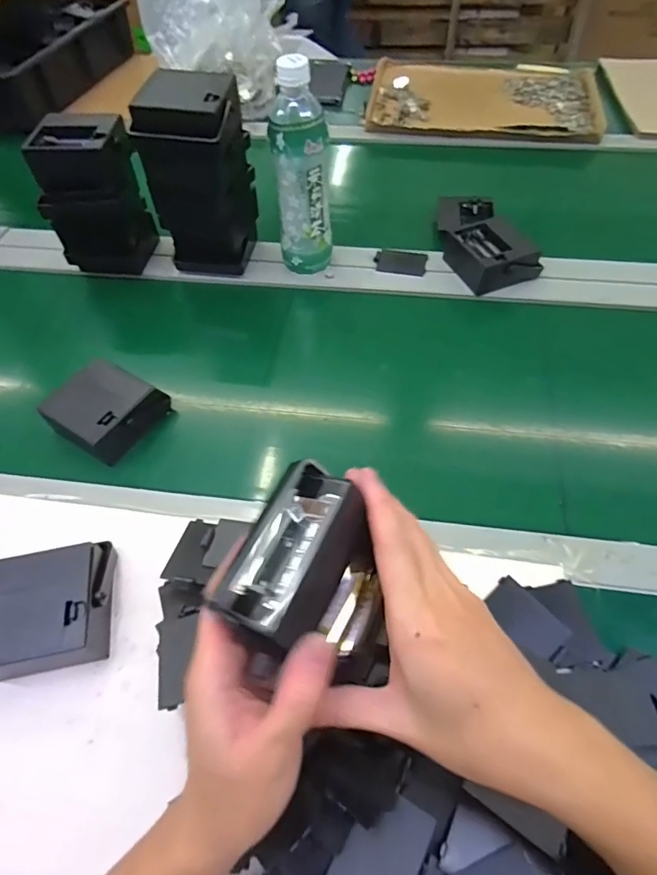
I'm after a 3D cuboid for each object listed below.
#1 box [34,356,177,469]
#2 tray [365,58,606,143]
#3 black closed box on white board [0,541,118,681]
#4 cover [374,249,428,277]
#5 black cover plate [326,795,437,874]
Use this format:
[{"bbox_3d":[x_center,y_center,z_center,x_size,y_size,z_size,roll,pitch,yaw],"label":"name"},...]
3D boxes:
[{"bbox_3d":[-0.227,-0.030,0.490,0.090,0.044,0.093,29,62,19],"label":"box"},{"bbox_3d":[0.275,-0.601,0.864,0.395,0.027,0.283,5,57,5],"label":"tray"},{"bbox_3d":[-0.214,0.132,0.374,0.090,0.046,0.093,-10,57,-5],"label":"black closed box on white board"},{"bbox_3d":[0.094,-0.228,0.634,0.065,0.013,0.043,11,58,9],"label":"cover"},{"bbox_3d":[0.032,0.246,0.288,0.045,0.004,0.060,25,61,17],"label":"black cover plate"}]

